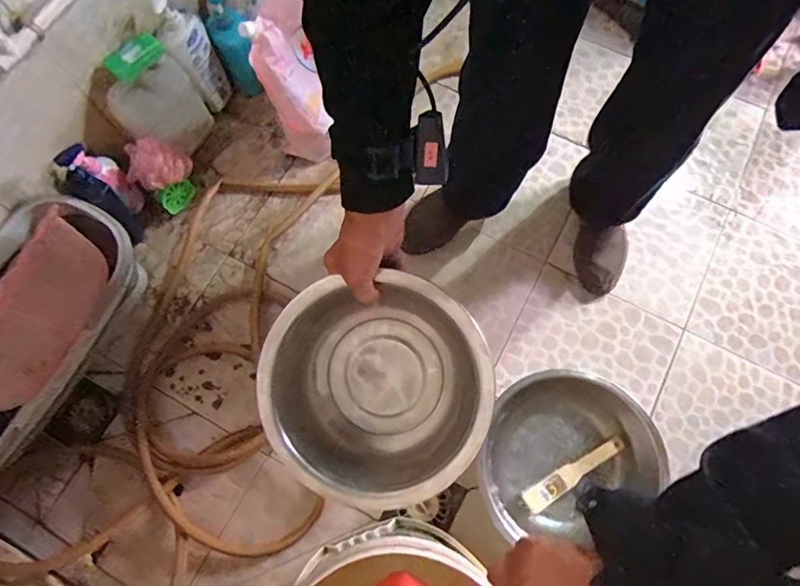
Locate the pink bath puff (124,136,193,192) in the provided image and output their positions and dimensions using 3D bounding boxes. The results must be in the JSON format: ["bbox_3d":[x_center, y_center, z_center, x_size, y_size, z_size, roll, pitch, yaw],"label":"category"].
[{"bbox_3d":[-0.498,-0.263,0.990,0.092,0.079,0.117,35,76,10],"label":"pink bath puff"}]

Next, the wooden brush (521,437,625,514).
[{"bbox_3d":[0.314,0.325,0.884,0.204,0.028,0.041,-29,74,-9],"label":"wooden brush"}]

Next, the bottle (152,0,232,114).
[{"bbox_3d":[-0.432,-0.494,1.042,0.085,0.286,0.085,-24,75,-7],"label":"bottle"}]

